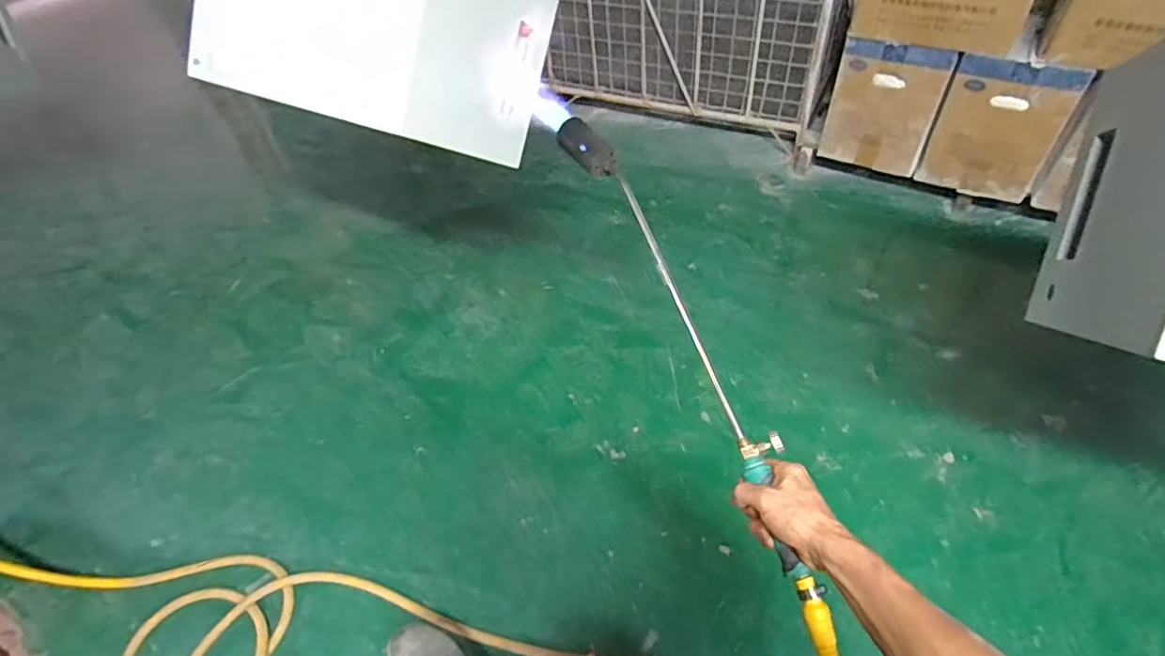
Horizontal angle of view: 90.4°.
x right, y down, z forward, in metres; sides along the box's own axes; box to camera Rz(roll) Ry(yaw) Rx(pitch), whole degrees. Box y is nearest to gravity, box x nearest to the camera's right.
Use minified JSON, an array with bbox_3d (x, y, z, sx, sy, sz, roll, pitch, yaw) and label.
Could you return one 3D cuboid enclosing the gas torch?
[{"bbox_3d":[0.112,-0.023,0.717,0.057,0.042,0.681,-18,63,-9],"label":"gas torch"}]

